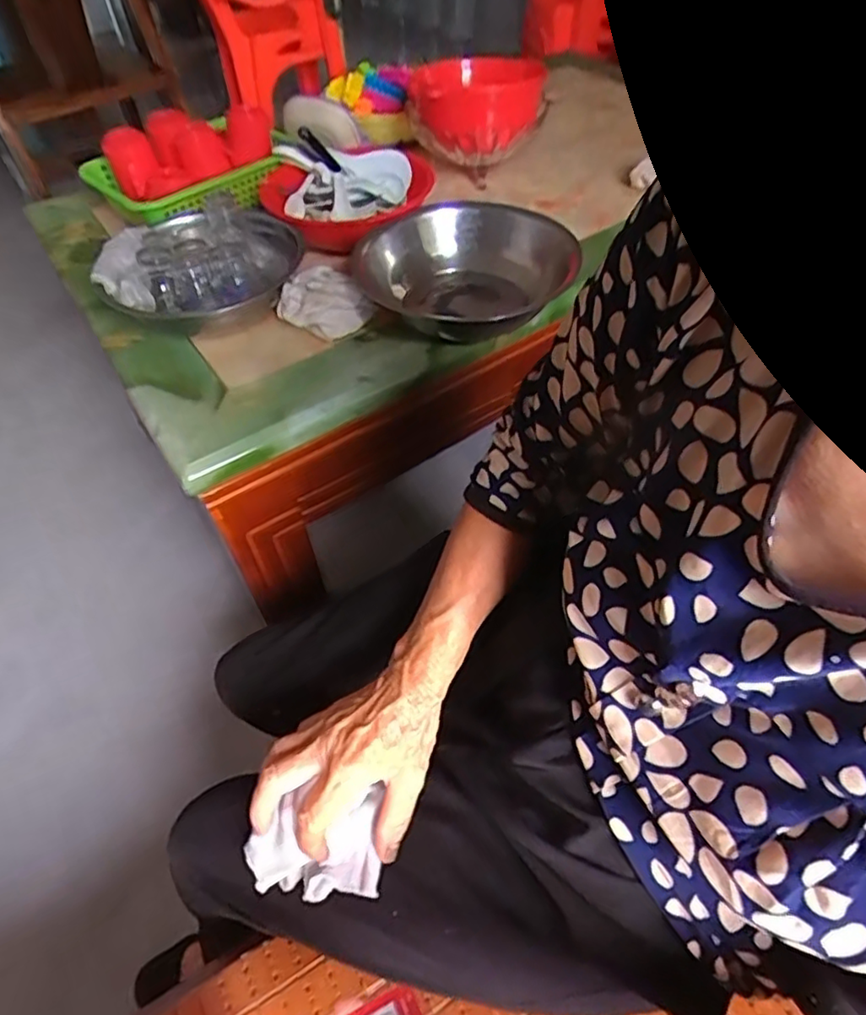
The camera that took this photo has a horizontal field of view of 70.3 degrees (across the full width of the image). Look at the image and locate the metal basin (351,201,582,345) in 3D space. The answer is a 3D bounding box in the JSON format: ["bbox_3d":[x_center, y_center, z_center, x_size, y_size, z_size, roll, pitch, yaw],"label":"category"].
[{"bbox_3d":[0.031,-0.310,0.802,0.223,0.098,0.251,-22,54,-15],"label":"metal basin"}]

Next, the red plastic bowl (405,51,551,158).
[{"bbox_3d":[0.073,-0.653,0.992,0.204,0.088,0.211,5,52,6],"label":"red plastic bowl"}]

